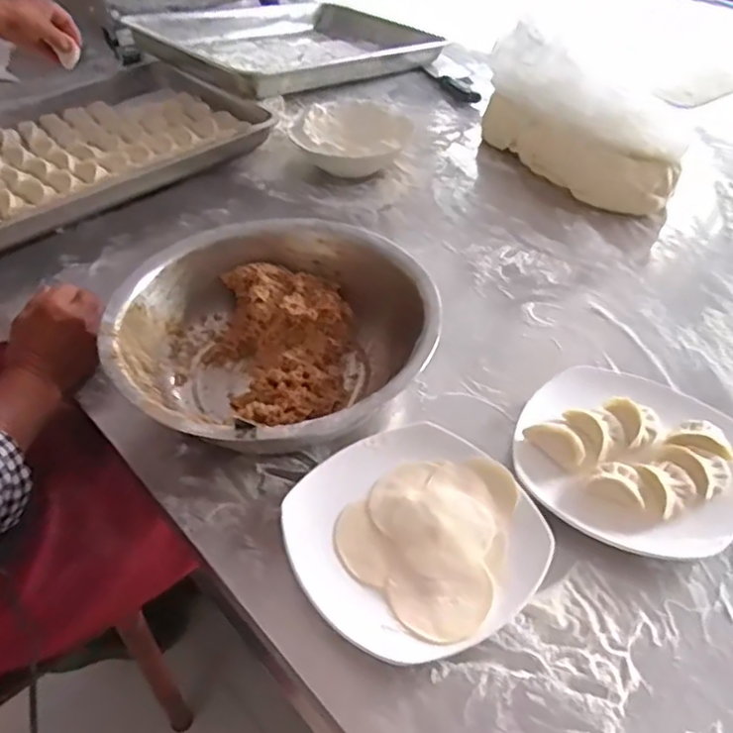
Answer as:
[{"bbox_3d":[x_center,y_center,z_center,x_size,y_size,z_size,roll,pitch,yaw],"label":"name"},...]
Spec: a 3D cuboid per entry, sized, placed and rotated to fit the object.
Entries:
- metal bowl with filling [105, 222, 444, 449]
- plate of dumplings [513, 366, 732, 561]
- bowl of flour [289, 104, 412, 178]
[{"bbox_3d":[-0.079,-0.024,0.587,0.266,0.080,0.267,3,36,-2],"label":"metal bowl with filling"},{"bbox_3d":[0.222,0.066,0.543,0.177,0.031,0.178,19,38,20],"label":"plate of dumplings"},{"bbox_3d":[-0.021,-0.304,0.905,0.160,0.060,0.138,10,45,9],"label":"bowl of flour"}]

